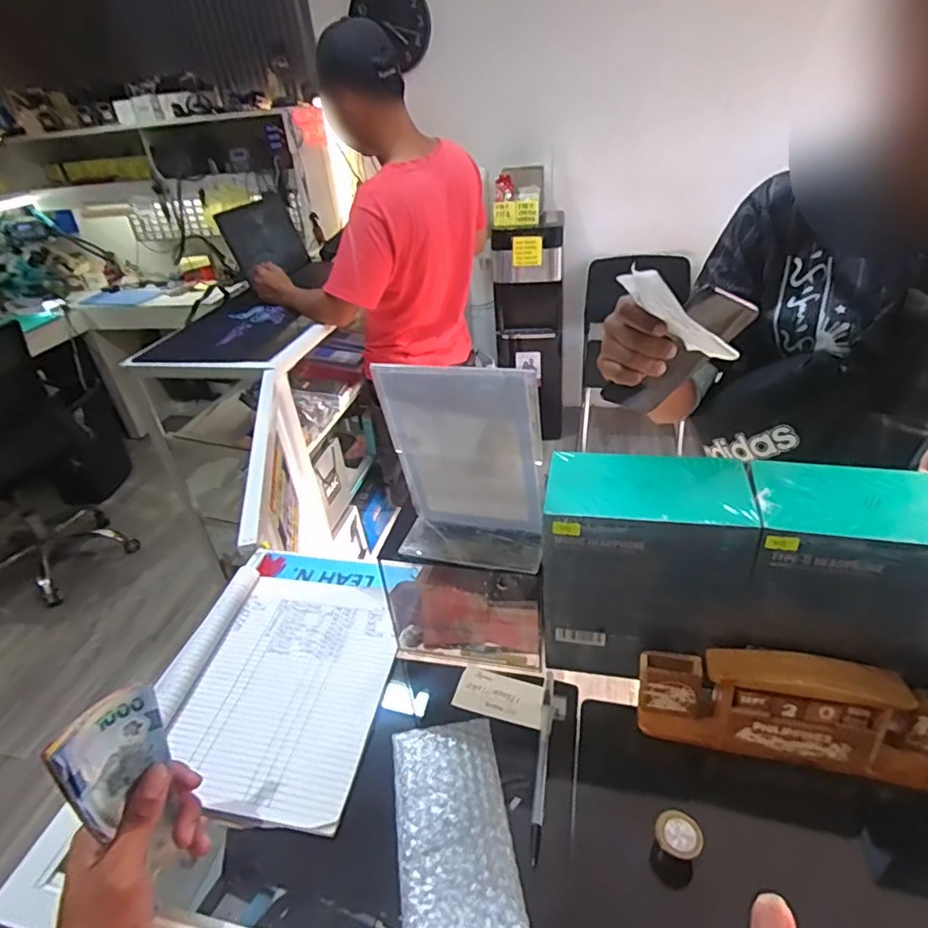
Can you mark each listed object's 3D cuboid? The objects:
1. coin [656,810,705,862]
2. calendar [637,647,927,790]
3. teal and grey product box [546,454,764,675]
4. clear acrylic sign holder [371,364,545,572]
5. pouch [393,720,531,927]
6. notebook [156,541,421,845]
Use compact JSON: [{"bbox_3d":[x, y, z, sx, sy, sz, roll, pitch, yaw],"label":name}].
[{"bbox_3d":[0.156,0.268,0.413,0.032,0.005,0.029,30,62,26],"label":"coin"},{"bbox_3d":[0.265,0.199,0.465,0.238,0.082,0.054,4,35,15],"label":"calendar"},{"bbox_3d":[0.157,0.093,0.516,0.163,0.183,0.095,3,35,14],"label":"teal and grey product box"},{"bbox_3d":[0.002,0.002,0.478,0.128,0.180,0.053,3,35,14],"label":"clear acrylic sign holder"},{"bbox_3d":[-0.008,0.284,0.446,0.085,0.008,0.166,-9,34,-4],"label":"pouch"},{"bbox_3d":[-0.179,0.193,0.587,0.226,0.034,0.297,5,35,16],"label":"notebook"}]

